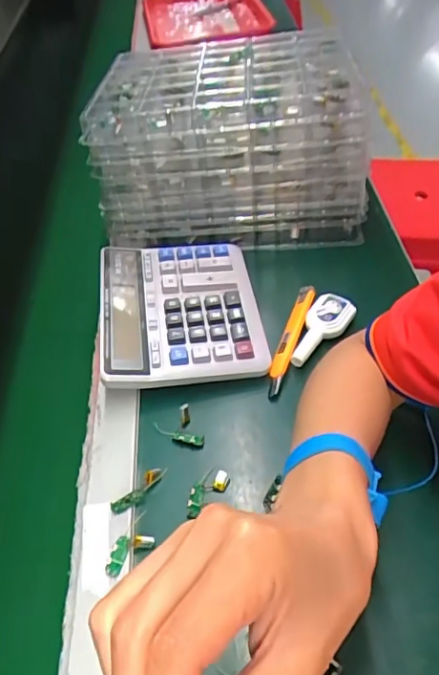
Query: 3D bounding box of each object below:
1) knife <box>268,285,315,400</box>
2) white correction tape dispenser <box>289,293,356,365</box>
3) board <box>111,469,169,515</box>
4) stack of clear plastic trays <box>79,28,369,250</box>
[{"bbox_3d":[0.070,0.001,0.525,0.017,0.019,0.134,14,50,17],"label":"knife"},{"bbox_3d":[0.098,-0.006,0.523,0.039,0.021,0.089,25,54,25],"label":"white correction tape dispenser"},{"bbox_3d":[-0.065,0.123,0.431,0.051,0.010,0.013,-35,54,-24],"label":"board"},{"bbox_3d":[0.017,-0.247,0.659,0.306,0.158,0.233,0,48,6],"label":"stack of clear plastic trays"}]

